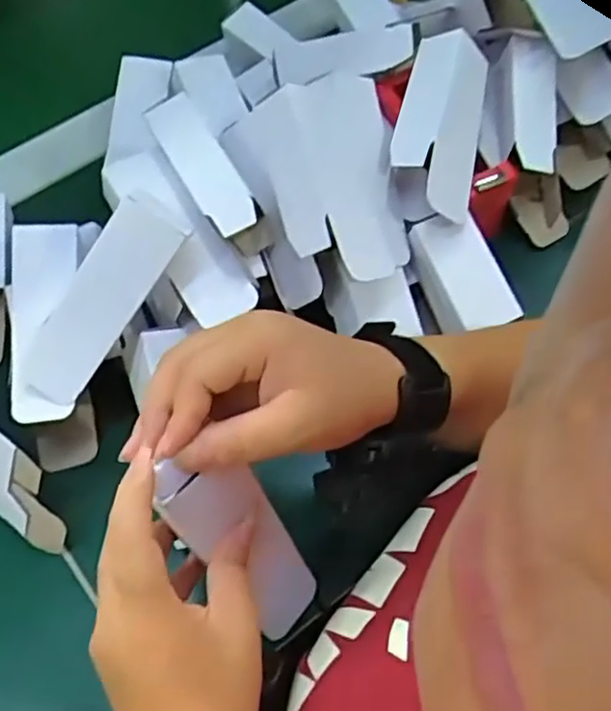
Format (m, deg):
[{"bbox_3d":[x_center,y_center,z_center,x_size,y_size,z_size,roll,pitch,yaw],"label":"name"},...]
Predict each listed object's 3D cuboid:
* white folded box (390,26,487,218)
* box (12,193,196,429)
[{"bbox_3d":[0.086,-0.152,0.476,0.064,0.026,0.116,6,92,-30],"label":"white folded box"},{"bbox_3d":[-0.130,-0.025,0.443,0.044,0.022,0.156,42,104,18],"label":"box"}]

